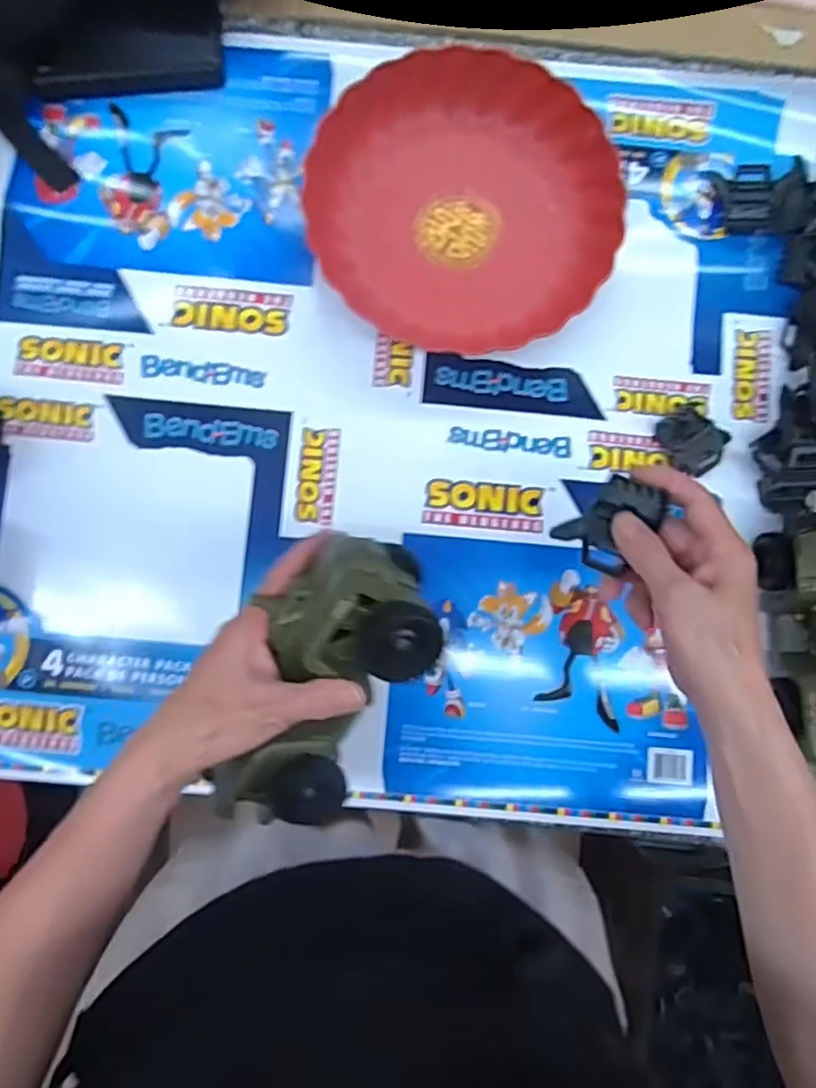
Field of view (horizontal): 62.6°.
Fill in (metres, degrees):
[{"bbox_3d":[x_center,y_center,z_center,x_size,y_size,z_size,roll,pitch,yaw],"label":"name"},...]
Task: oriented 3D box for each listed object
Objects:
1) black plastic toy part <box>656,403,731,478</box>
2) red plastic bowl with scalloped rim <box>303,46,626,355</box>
[{"bbox_3d":[0.230,-0.085,0.544,0.051,0.015,0.053,0,87,-1],"label":"black plastic toy part"},{"bbox_3d":[0.045,-0.272,0.540,0.237,0.043,0.220,0,87,-1],"label":"red plastic bowl with scalloped rim"}]

